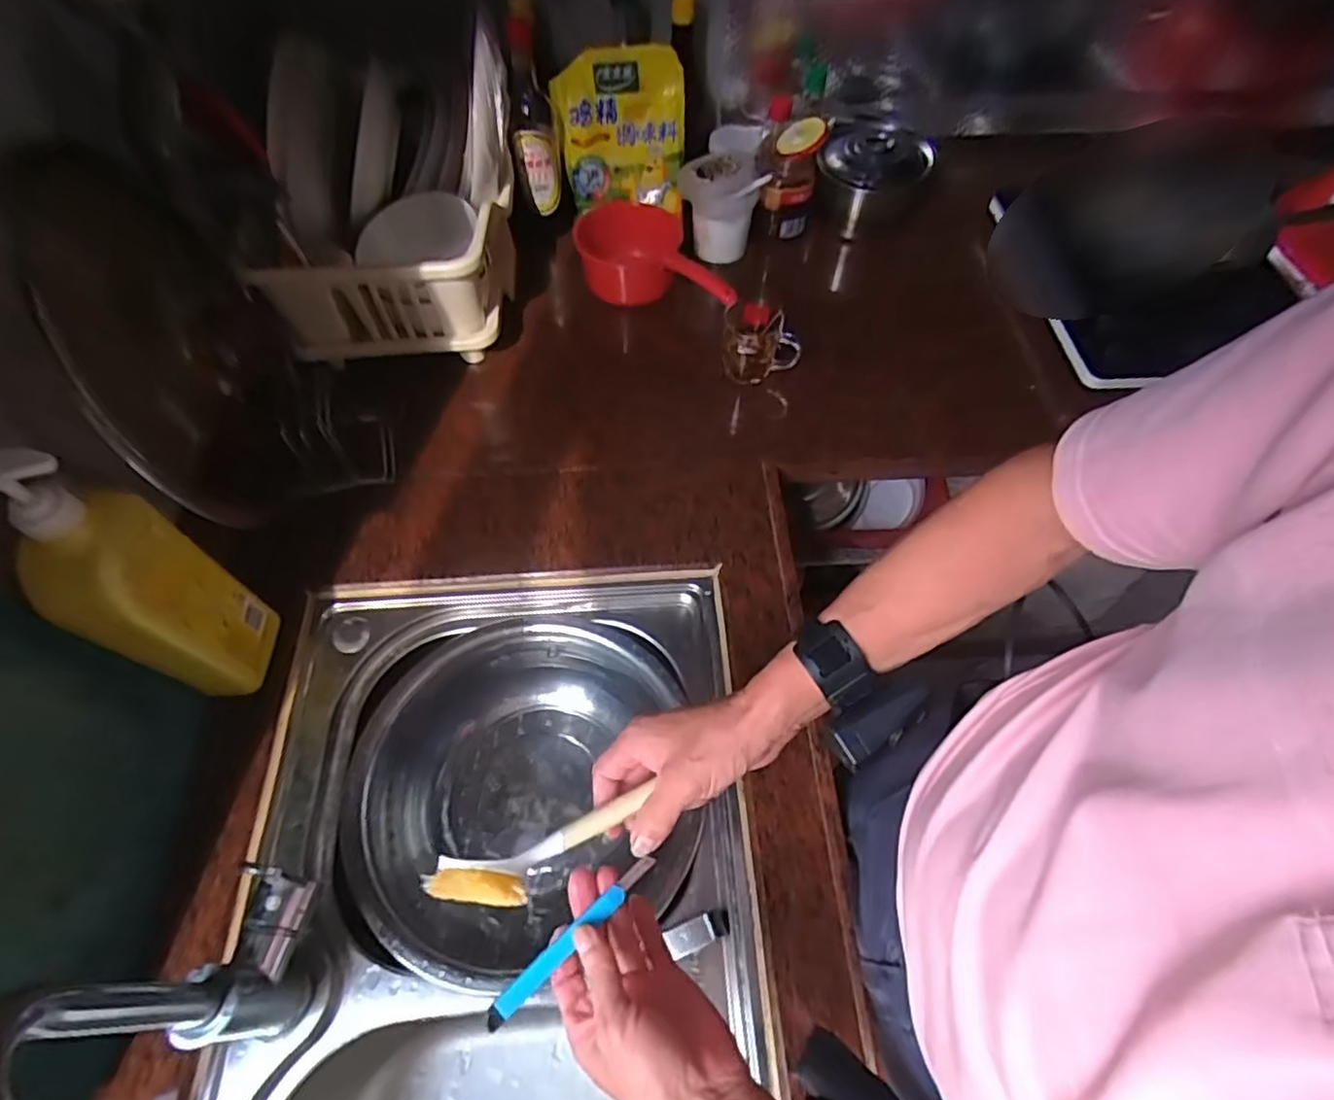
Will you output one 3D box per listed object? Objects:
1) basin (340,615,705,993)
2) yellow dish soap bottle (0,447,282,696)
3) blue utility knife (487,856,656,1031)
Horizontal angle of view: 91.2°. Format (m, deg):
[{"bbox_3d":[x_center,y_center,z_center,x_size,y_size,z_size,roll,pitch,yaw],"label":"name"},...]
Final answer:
[{"bbox_3d":[-0.136,0.222,0.637,0.315,0.093,0.295,0,59,-1],"label":"basin"},{"bbox_3d":[-0.405,0.027,0.499,0.066,0.262,0.084,1,59,-1],"label":"yellow dish soap bottle"},{"bbox_3d":[-0.061,0.252,0.428,0.136,0.010,0.013,-37,66,-24],"label":"blue utility knife"}]

